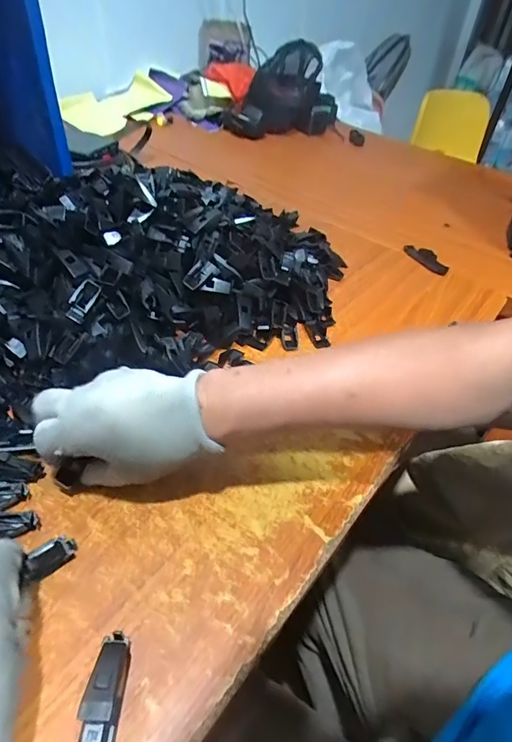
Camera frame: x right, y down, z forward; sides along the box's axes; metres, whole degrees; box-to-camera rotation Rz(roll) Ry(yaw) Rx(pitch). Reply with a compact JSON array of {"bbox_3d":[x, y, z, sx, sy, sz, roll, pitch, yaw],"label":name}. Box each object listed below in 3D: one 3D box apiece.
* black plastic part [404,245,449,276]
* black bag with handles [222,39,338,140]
[{"bbox_3d":[0.251,-0.164,0.653,0.028,0.019,0.073,-32,56,-32],"label":"black plastic part"},{"bbox_3d":[0.066,-0.621,0.987,0.227,0.172,0.241,10,45,3],"label":"black bag with handles"}]

